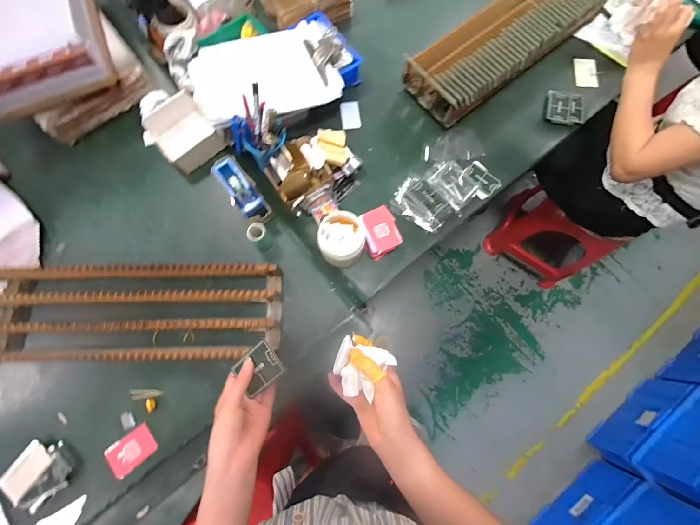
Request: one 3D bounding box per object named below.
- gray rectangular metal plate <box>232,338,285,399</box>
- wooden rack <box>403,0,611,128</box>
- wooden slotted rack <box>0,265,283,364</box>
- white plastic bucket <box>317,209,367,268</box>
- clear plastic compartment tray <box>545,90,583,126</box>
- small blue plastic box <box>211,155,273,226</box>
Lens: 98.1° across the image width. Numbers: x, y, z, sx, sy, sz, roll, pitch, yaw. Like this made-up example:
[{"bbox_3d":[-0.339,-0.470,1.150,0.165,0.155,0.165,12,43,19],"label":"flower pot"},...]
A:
[{"bbox_3d":[-0.120,0.139,0.400,0.068,0.009,0.049,-42,90,18],"label":"gray rectangular metal plate"},{"bbox_3d":[0.389,-0.561,0.756,0.525,0.127,0.201,-40,79,-8],"label":"wooden rack"},{"bbox_3d":[-0.435,0.102,0.595,0.588,0.077,0.181,-2,77,0],"label":"wooden slotted rack"},{"bbox_3d":[-0.017,-0.043,0.641,0.095,0.104,0.105,-2,77,0],"label":"white plastic bucket"},{"bbox_3d":[0.550,-0.395,0.774,0.092,0.009,0.100,13,77,3],"label":"clear plastic compartment tray"},{"bbox_3d":[-0.226,-0.150,0.642,0.063,0.063,0.142,-37,83,-7],"label":"small blue plastic box"}]

